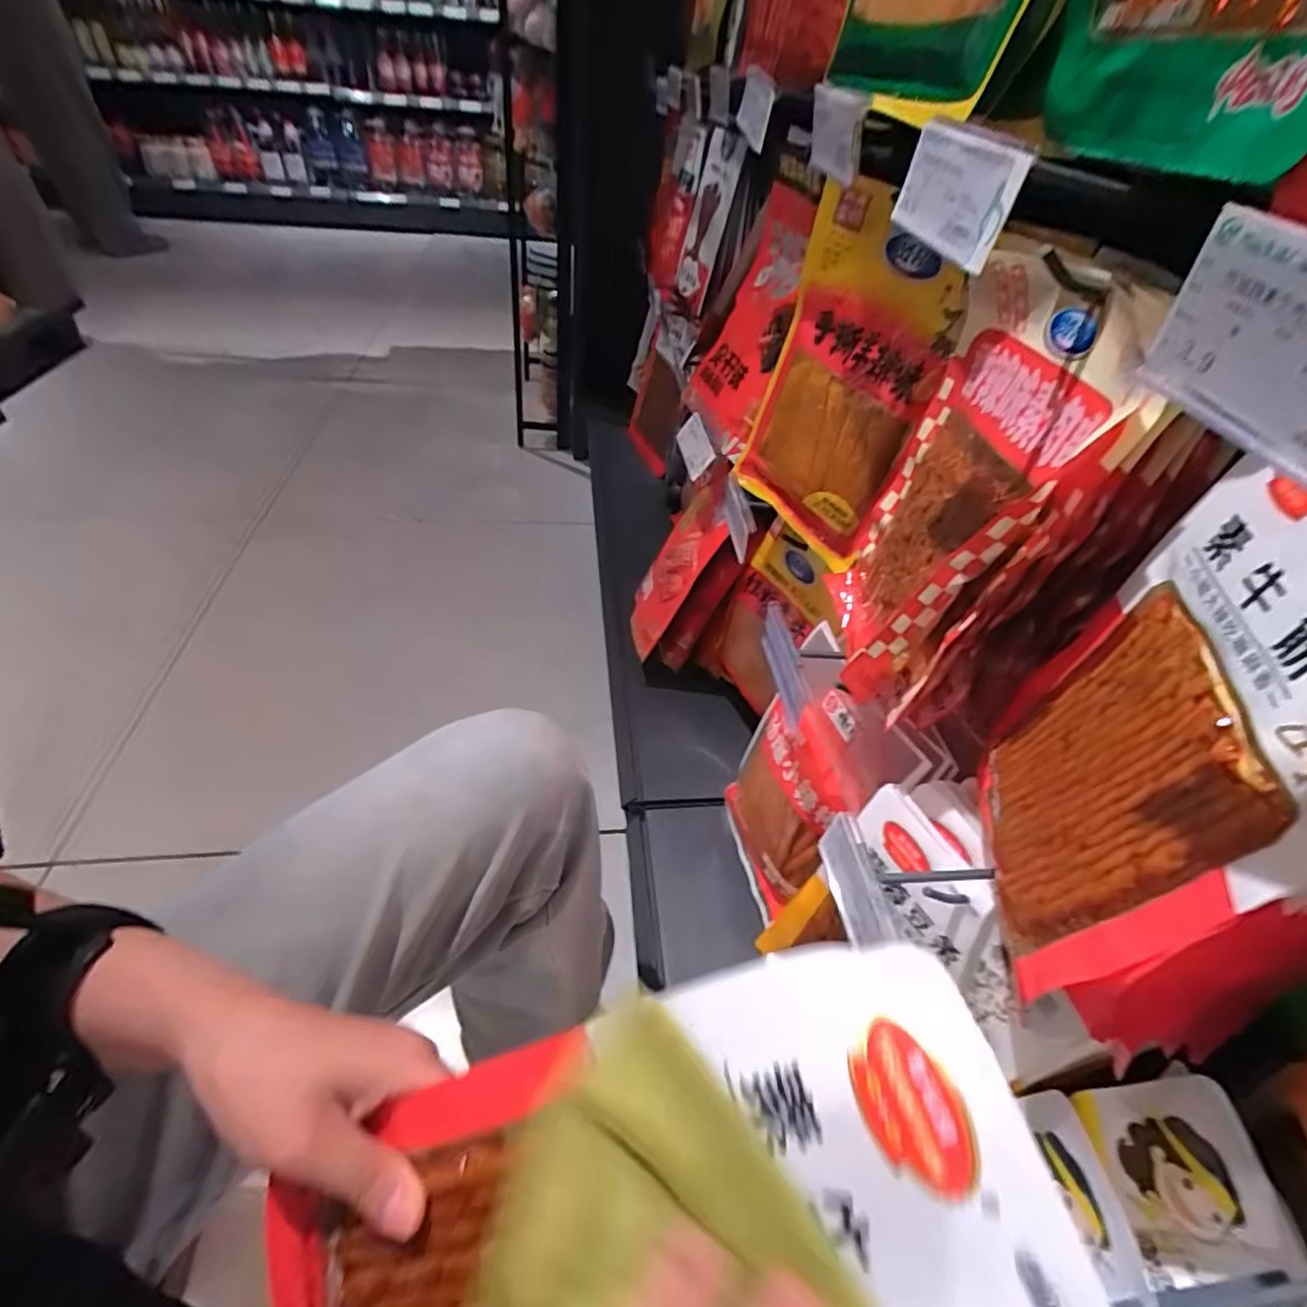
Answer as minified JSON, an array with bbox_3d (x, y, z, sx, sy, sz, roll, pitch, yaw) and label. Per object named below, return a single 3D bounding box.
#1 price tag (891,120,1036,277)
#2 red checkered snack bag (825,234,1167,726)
[{"bbox_3d":[0.135,-0.207,0.280,0.008,0.042,0.096,5,45,-12],"label":"price tag"},{"bbox_3d":[0.183,-0.097,0.400,0.032,0.268,0.157,11,44,-11],"label":"red checkered snack bag"}]

